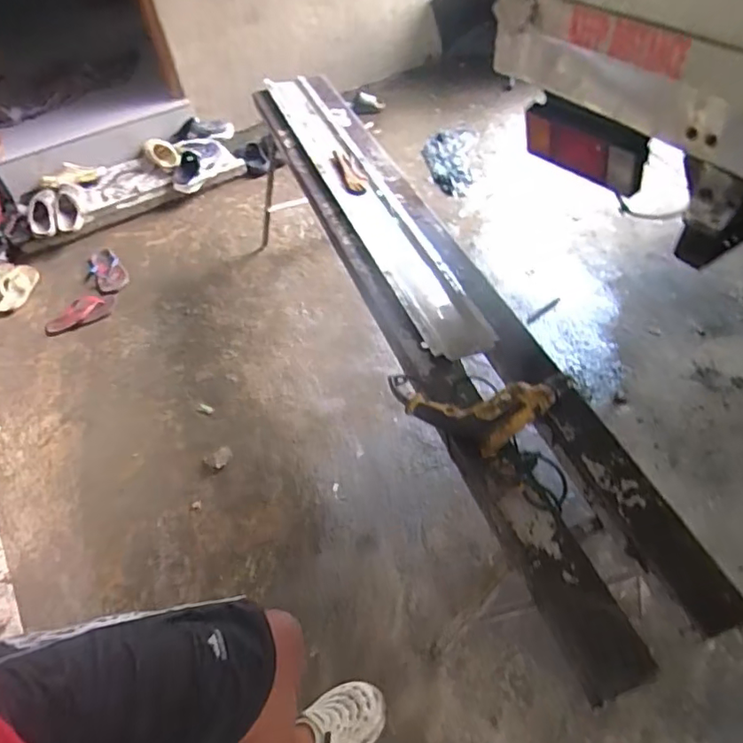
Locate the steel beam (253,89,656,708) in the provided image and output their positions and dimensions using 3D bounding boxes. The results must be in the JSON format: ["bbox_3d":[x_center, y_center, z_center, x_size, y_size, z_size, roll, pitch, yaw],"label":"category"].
[{"bbox_3d":[0.007,-0.200,1.311,0.094,0.081,1.820,-20,52,-11],"label":"steel beam"}]

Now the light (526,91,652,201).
[{"bbox_3d":[0.522,-0.571,1.379,0.073,0.177,0.334,-37,57,-23],"label":"light"}]

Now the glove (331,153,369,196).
[{"bbox_3d":[-0.063,-0.602,1.672,0.073,0.033,0.292,-14,51,-7],"label":"glove"}]

